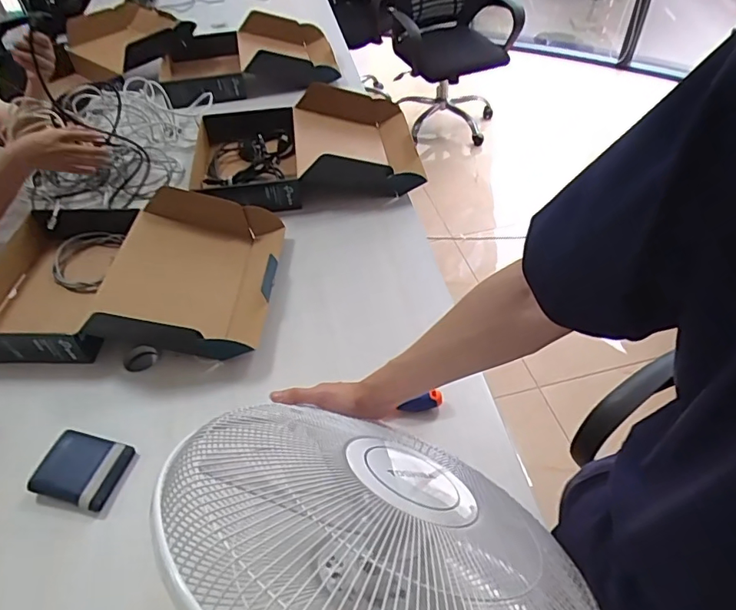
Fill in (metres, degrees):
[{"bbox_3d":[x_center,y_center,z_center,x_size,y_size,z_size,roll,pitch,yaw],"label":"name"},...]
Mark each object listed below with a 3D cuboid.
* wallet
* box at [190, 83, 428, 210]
[{"bbox_3d":[-0.406,0.230,0.734,0.112,0.016,0.092,8,48,10],"label":"wallet"},{"bbox_3d":[-0.137,-0.350,1.196,0.521,0.162,0.308,-13,48,-9],"label":"box"}]

